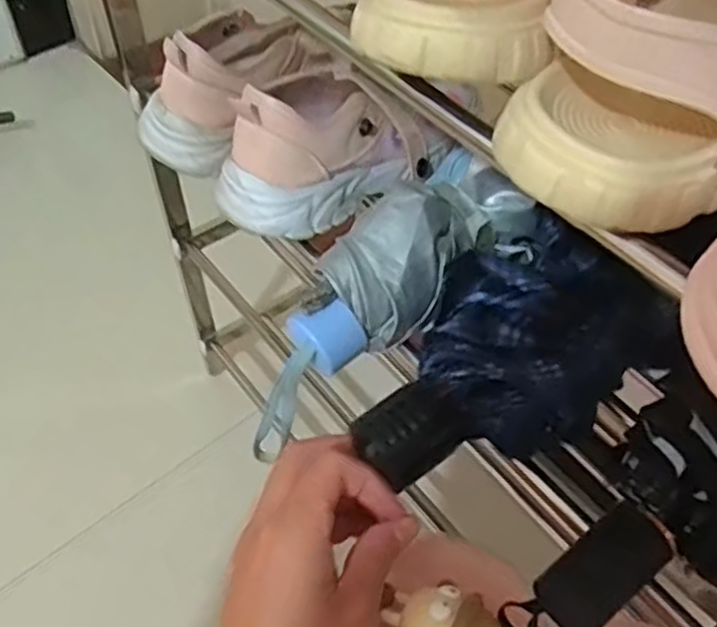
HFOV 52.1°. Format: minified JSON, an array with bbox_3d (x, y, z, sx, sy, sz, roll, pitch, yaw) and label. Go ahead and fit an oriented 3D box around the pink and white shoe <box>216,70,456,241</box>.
[{"bbox_3d":[-0.020,-0.107,0.435,0.157,0.070,0.071,-31,60,-23],"label":"pink and white shoe"}]

